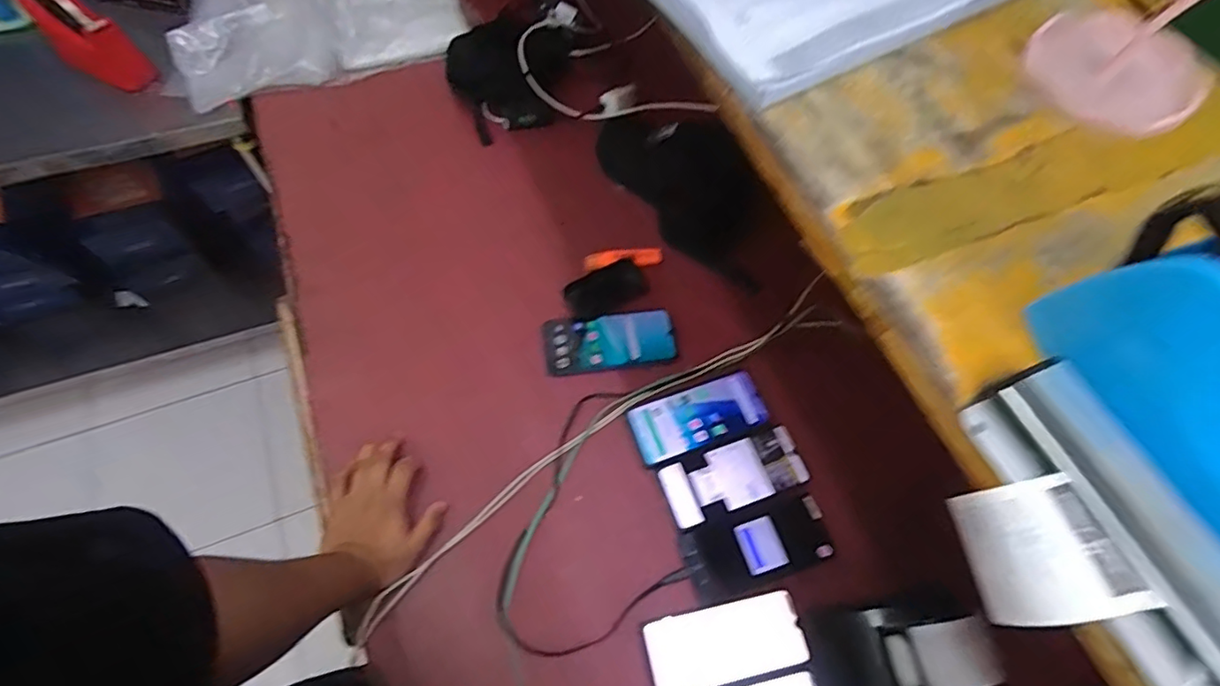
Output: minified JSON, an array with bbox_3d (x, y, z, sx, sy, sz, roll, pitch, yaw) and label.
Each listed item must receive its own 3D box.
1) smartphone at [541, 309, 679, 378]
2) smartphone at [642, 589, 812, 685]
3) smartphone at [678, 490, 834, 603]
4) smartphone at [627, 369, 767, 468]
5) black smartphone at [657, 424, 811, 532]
[{"bbox_3d":[-0.001,-0.003,0.737,0.169,0.009,0.076,-8,64,-5],"label":"smartphone"},{"bbox_3d":[0.120,0.311,0.589,0.162,0.004,0.074,-11,64,-6],"label":"smartphone"},{"bbox_3d":[0.164,0.226,0.635,0.162,0.006,0.080,-17,65,-9],"label":"smartphone"},{"bbox_3d":[0.108,0.089,0.697,0.167,0.004,0.075,-20,66,-10],"label":"smartphone"},{"bbox_3d":[0.146,0.155,0.670,0.169,0.004,0.076,-18,65,-10],"label":"black smartphone"}]

